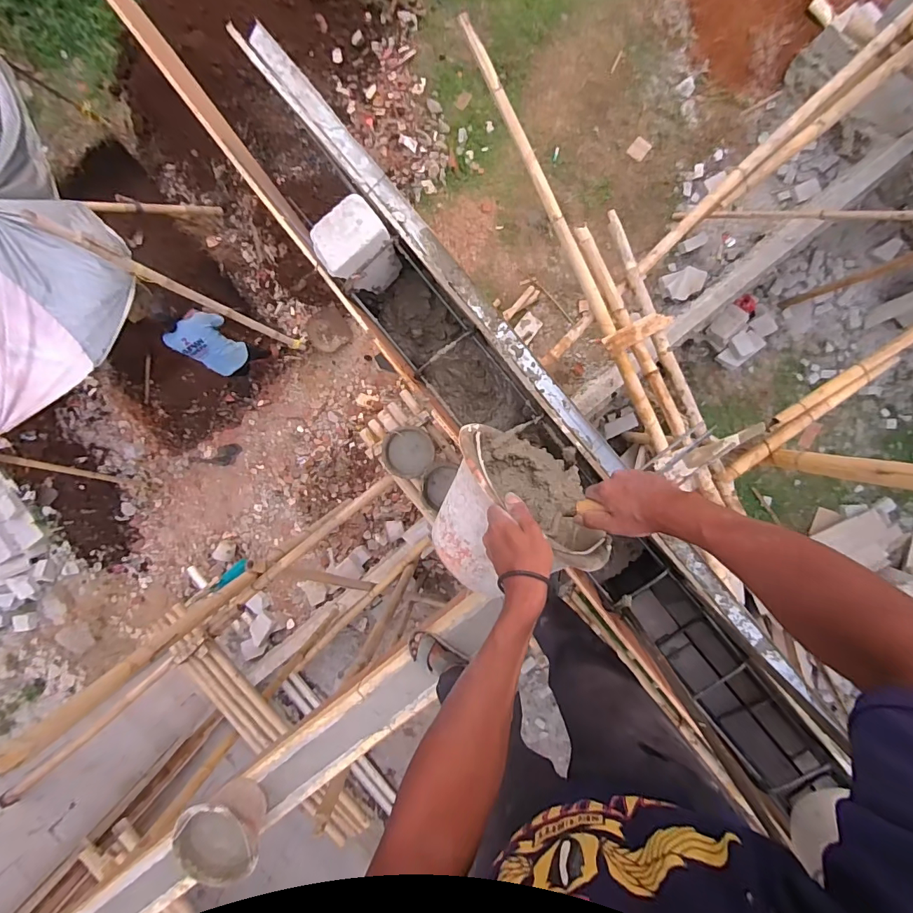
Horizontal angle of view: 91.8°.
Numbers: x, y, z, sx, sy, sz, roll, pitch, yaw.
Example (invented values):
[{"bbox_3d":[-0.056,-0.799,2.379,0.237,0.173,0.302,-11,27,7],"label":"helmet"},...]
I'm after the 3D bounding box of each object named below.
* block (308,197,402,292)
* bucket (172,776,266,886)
[{"bbox_3d":[-0.159,-0.344,0.761,0.113,0.179,0.088,-44,91,8],"label":"block"},{"bbox_3d":[-0.703,1.130,1.348,0.228,0.135,0.238,1,96,5],"label":"bucket"}]

